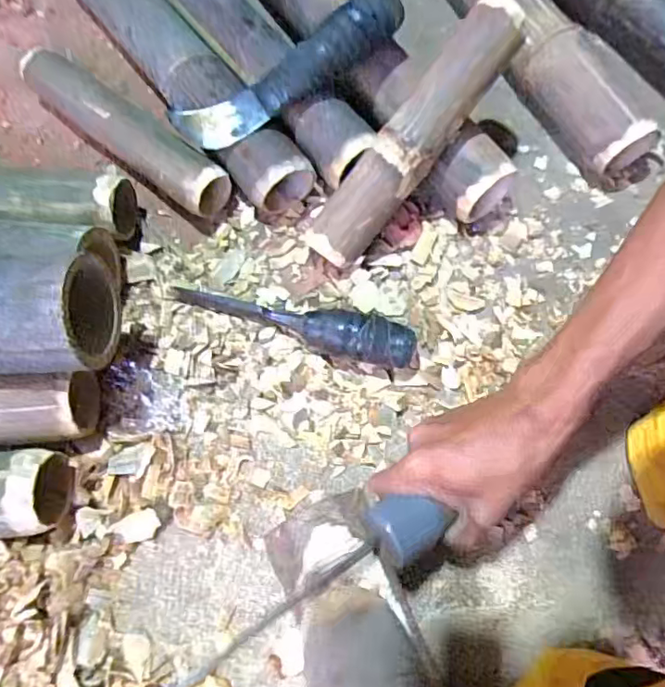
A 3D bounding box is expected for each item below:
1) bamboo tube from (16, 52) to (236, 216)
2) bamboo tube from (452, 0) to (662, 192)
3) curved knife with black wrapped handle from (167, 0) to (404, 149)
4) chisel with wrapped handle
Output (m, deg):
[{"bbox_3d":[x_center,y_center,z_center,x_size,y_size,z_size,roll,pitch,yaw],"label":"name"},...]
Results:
[{"bbox_3d":[-0.188,-0.191,0.510,0.233,0.049,0.049,37,74,11],"label":"bamboo tube"},{"bbox_3d":[0.116,-0.437,0.596,0.085,0.068,0.659,-26,73,-10],"label":"bamboo tube"},{"bbox_3d":[-0.036,-0.226,0.467,0.210,0.036,0.054,-31,73,7],"label":"curved knife with black wrapped handle"},{"bbox_3d":[-0.033,-0.018,0.456,0.198,0.036,0.034,15,71,4],"label":"chisel with wrapped handle"}]

